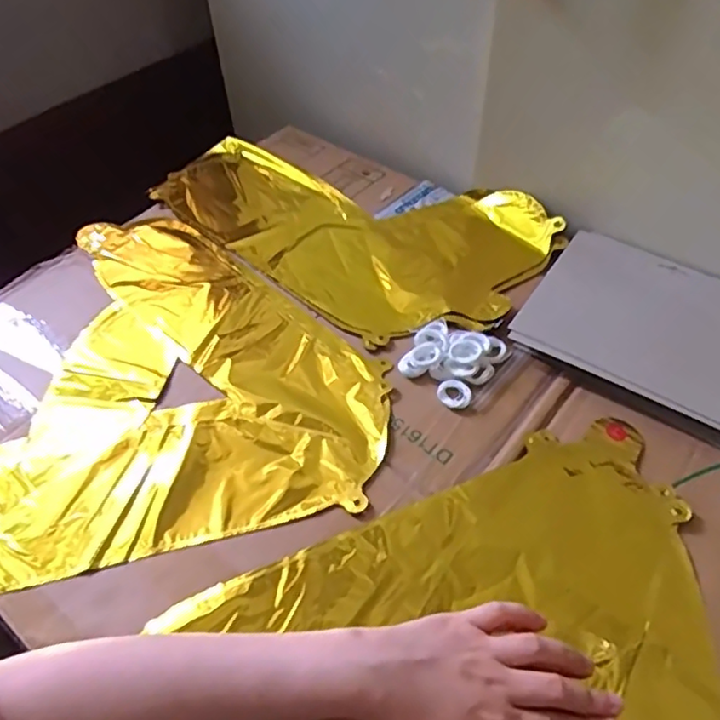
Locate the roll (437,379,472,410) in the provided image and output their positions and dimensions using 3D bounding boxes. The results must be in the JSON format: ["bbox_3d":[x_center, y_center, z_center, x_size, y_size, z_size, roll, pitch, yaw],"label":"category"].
[{"bbox_3d":[0.077,0.028,0.512,0.027,0.007,0.026,-1,51,1],"label":"roll"}]

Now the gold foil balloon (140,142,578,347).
[{"bbox_3d":[-0.015,-0.151,0.670,0.411,0.030,0.245,34,59,25],"label":"gold foil balloon"}]

